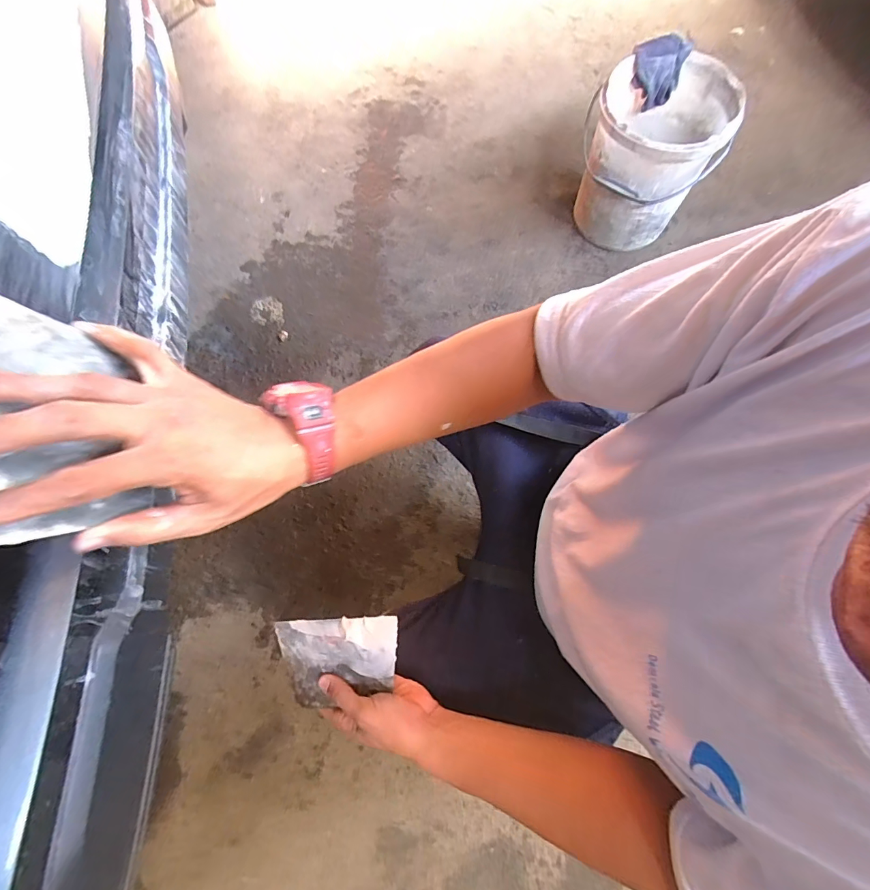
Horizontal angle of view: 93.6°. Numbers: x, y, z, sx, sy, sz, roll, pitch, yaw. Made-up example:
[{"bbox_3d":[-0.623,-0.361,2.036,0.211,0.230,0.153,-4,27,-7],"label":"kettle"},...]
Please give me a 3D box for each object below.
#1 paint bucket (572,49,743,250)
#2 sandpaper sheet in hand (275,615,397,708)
[{"bbox_3d":[0.520,-0.716,1.036,0.287,0.327,0.283,0,72,1],"label":"paint bucket"},{"bbox_3d":[-0.108,0.244,0.465,0.142,0.006,0.094,-10,89,11],"label":"sandpaper sheet in hand"}]

